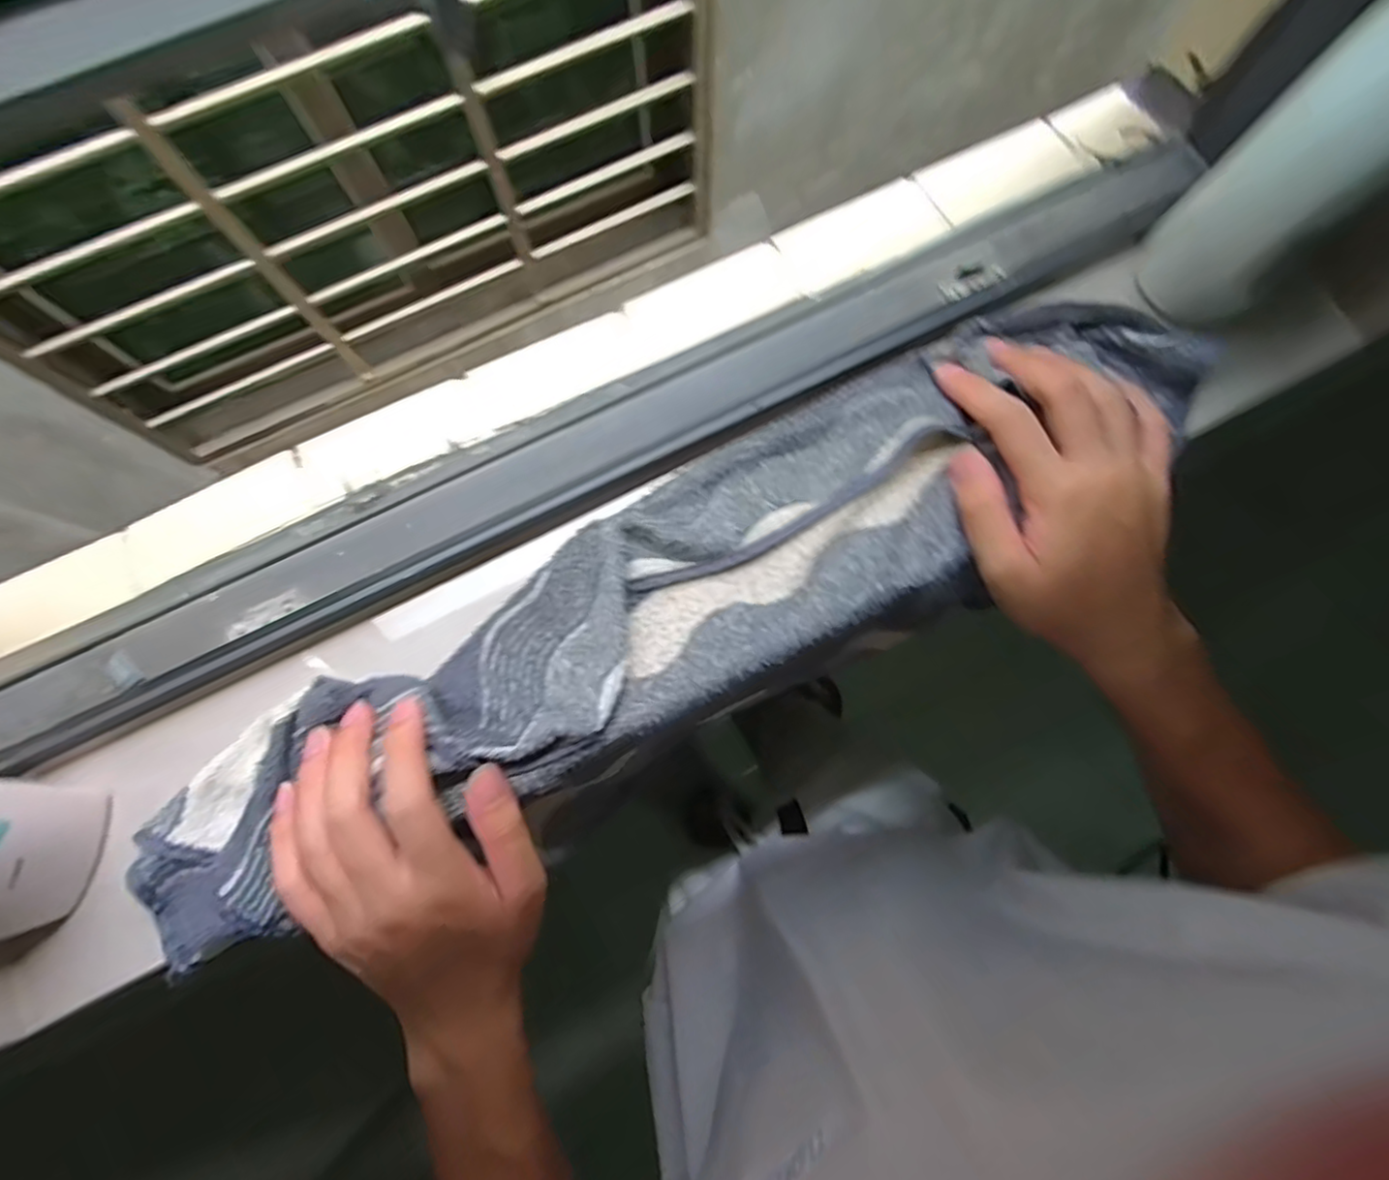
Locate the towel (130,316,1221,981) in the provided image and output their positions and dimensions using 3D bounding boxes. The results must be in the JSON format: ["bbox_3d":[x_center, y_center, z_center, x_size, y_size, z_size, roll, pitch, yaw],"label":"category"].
[{"bbox_3d":[0.001,0.008,0.324,0.540,0.036,0.116,-29,78,-6],"label":"towel"}]

